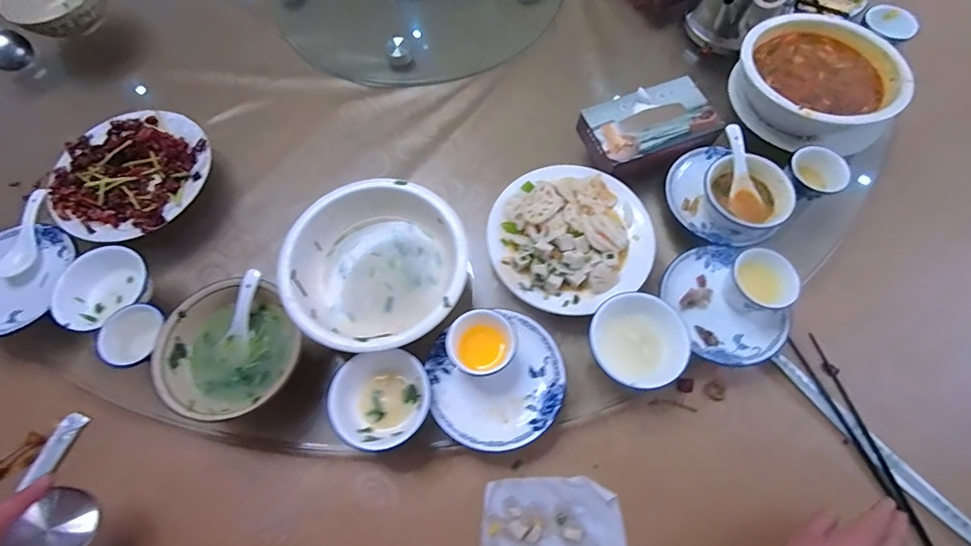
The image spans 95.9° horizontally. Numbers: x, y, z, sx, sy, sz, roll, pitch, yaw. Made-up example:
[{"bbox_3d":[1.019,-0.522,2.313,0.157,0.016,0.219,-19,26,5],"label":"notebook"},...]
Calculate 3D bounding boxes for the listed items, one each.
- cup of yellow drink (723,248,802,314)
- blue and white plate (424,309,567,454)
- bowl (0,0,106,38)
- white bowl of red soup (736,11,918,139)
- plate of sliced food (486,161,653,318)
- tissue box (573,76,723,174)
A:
[{"bbox_3d":[0.332,0.013,0.535,0.058,0.057,0.073,-21,69,-7],"label":"cup of yellow drink"},{"bbox_3d":[0.016,0.129,0.521,0.157,0.016,0.147,-1,68,1],"label":"blue and white plate"},{"bbox_3d":[-0.737,-0.470,0.753,0.156,0.063,0.147,-1,68,1],"label":"bowl"},{"bbox_3d":[0.481,-0.287,0.643,0.193,0.069,0.205,-9,68,-2],"label":"white bowl of red soup"},{"bbox_3d":[0.116,-0.054,0.582,0.211,0.037,0.216,-1,68,1],"label":"plate of sliced food"},{"bbox_3d":[0.239,-0.213,0.643,0.191,0.046,0.116,-23,69,-7],"label":"tissue box"}]

